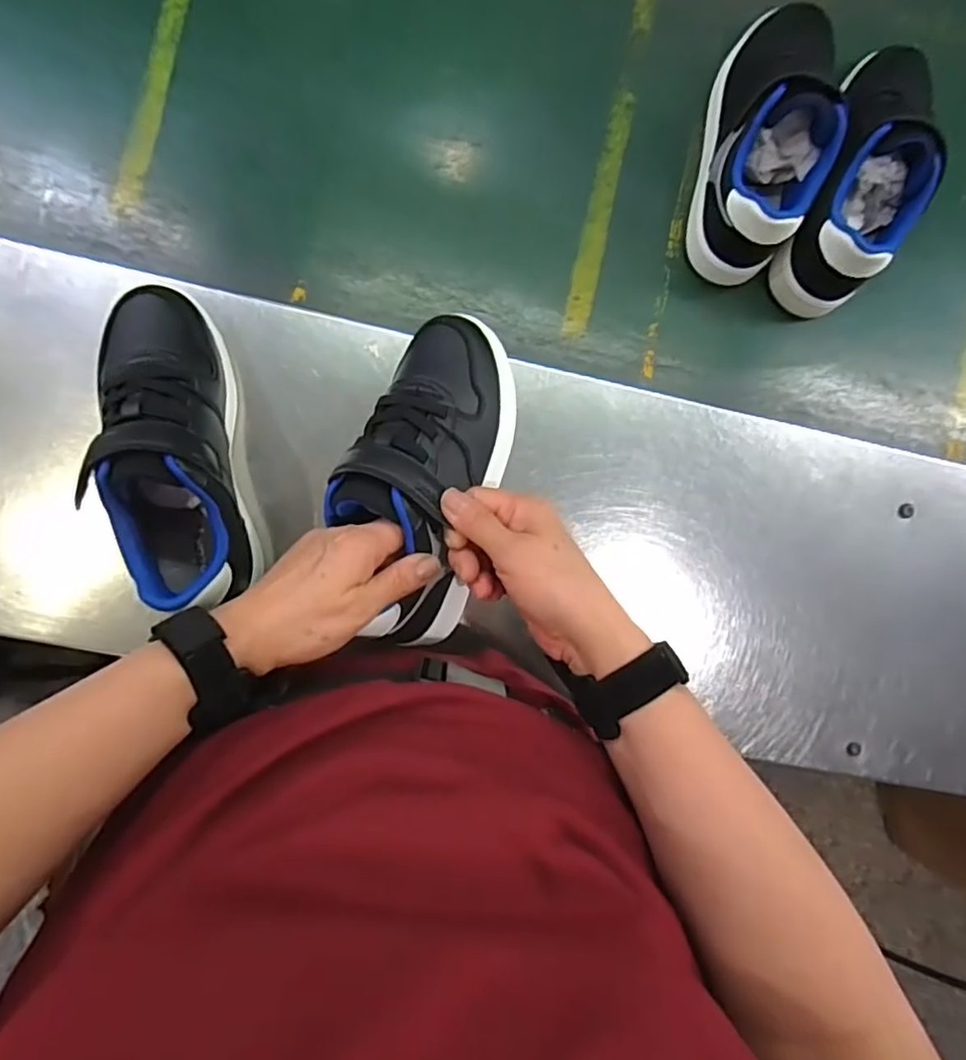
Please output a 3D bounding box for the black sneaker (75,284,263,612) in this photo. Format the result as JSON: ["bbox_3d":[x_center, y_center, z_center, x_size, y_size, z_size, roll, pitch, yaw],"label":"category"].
[{"bbox_3d":[-0.197,-0.055,0.390,0.072,0.091,0.201,-10,93,-9],"label":"black sneaker"}]

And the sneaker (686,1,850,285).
[{"bbox_3d":[0.222,-0.307,0.472,0.079,0.100,0.204,14,90,-7],"label":"sneaker"}]

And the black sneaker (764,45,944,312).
[{"bbox_3d":[0.302,-0.281,0.470,0.070,0.086,0.210,22,88,-9],"label":"black sneaker"}]

